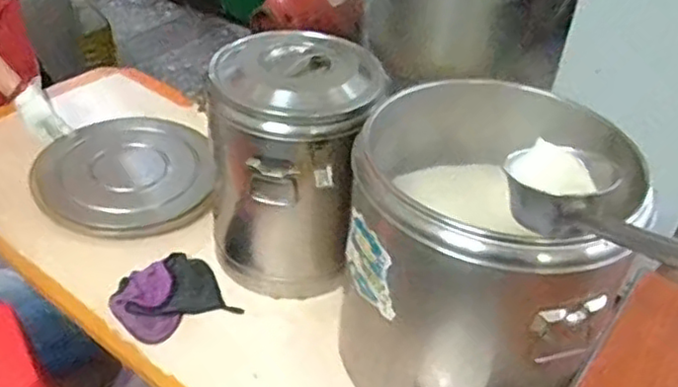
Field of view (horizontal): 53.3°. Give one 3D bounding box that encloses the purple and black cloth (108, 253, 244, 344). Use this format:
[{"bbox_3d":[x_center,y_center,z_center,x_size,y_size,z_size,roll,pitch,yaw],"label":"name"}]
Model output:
[{"bbox_3d":[-0.284,0.175,1.144,0.182,0.062,0.145,-22,46,-29],"label":"purple and black cloth"}]

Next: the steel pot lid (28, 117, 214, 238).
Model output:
[{"bbox_3d":[-0.445,-0.049,1.401,0.348,0.050,0.349,-4,40,-11],"label":"steel pot lid"}]

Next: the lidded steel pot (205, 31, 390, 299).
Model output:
[{"bbox_3d":[-0.077,-0.045,1.159,0.238,0.385,0.245,3,39,-2],"label":"lidded steel pot"}]

